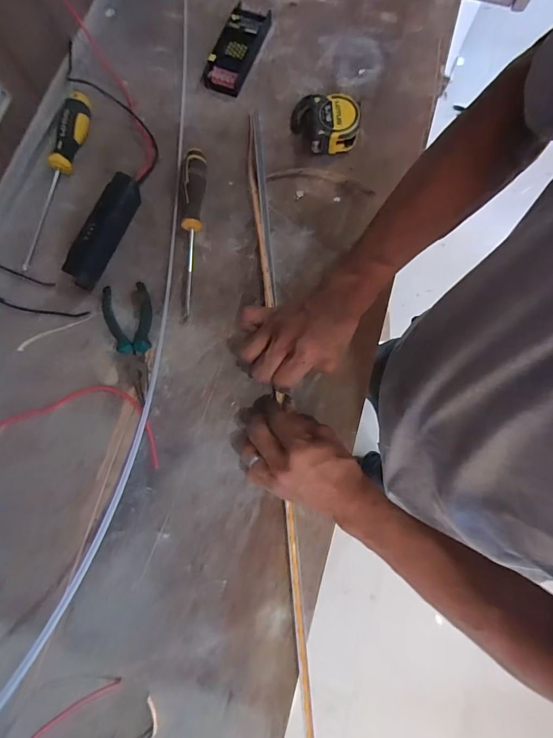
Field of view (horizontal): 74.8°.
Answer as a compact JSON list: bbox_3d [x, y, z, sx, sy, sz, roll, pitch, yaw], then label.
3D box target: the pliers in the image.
[{"bbox_3d":[-0.169,-0.036,0.434,0.059,0.019,0.143,-20,79,-4],"label":"pliers"}]

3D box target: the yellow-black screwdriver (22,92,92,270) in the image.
[{"bbox_3d":[-0.288,-0.253,0.474,0.032,0.032,0.252,12,79,2],"label":"yellow-black screwdriver"}]

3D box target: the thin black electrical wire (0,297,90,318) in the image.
[{"bbox_3d":[-0.318,-0.083,0.453,0.166,0.004,0.022,12,79,2],"label":"thin black electrical wire"}]

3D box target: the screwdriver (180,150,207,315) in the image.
[{"bbox_3d":[-0.107,-0.177,0.455,0.026,0.033,0.209,2,78,0],"label":"screwdriver"}]

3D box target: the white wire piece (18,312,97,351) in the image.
[{"bbox_3d":[-0.275,-0.049,0.451,0.104,0.004,0.010,-27,80,-5],"label":"white wire piece"}]

